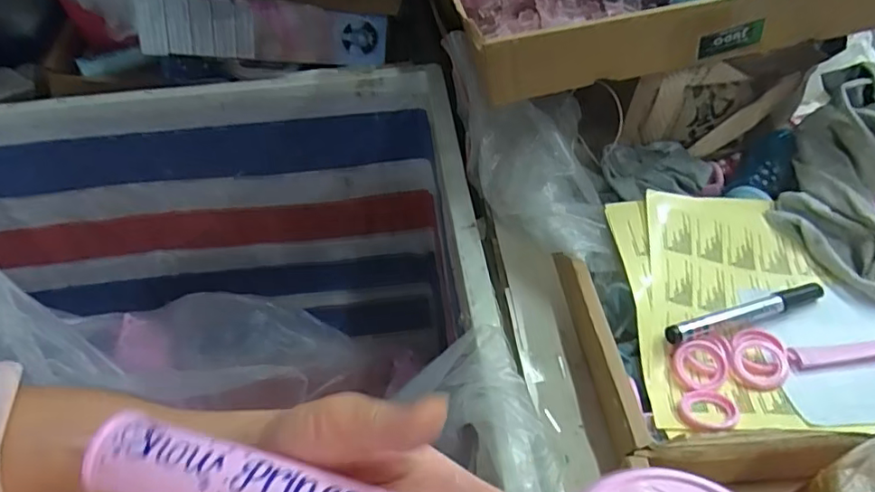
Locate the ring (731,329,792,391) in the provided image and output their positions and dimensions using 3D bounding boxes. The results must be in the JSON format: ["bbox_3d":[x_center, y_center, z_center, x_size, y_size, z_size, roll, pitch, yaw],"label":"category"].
[{"bbox_3d":[0.243,0.084,0.417,0.038,0.008,0.049,17,48,19],"label":"ring"}]

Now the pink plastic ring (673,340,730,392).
[{"bbox_3d":[0.198,0.089,0.415,0.039,0.013,0.039,-4,74,12],"label":"pink plastic ring"}]

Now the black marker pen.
[{"bbox_3d":[0.240,0.051,0.432,0.136,0.013,0.014,-15,46,-12],"label":"black marker pen"}]

